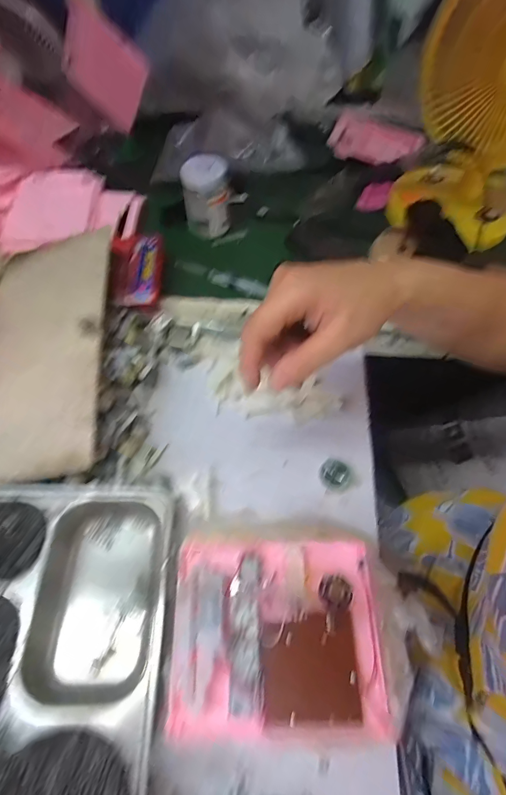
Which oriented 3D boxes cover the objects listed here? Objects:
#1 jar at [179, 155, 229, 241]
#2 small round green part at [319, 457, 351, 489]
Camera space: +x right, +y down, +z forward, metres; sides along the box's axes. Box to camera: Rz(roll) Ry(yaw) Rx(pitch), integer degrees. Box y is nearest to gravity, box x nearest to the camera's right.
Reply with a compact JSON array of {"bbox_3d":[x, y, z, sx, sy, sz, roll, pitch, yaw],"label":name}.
[{"bbox_3d":[-0.069,-0.301,0.563,0.065,0.092,0.061,-3,60,-1],"label":"jar"},{"bbox_3d":[0.084,0.081,0.390,0.031,0.016,0.030,0,60,0],"label":"small round green part"}]

